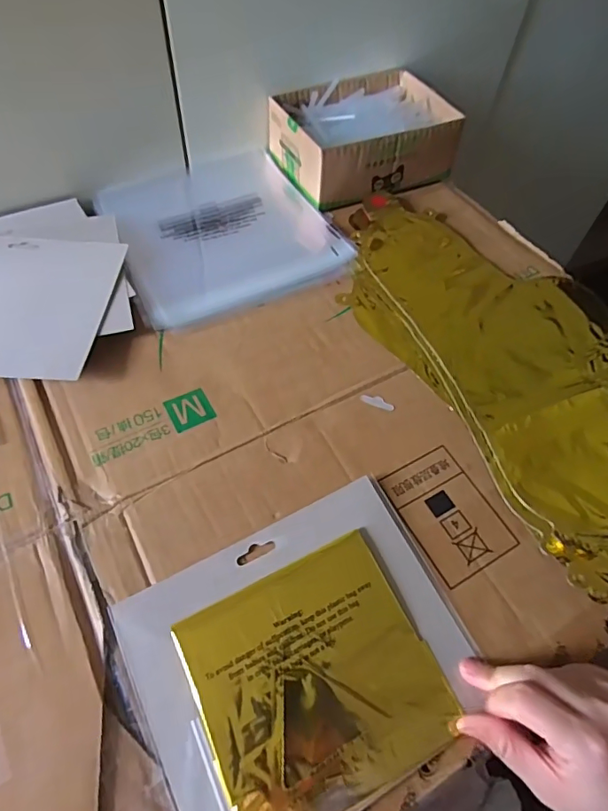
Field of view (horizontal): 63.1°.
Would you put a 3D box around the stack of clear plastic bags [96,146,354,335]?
[{"bbox_3d":[-0.089,-0.190,0.522,0.212,0.017,0.235,-21,61,-17],"label":"stack of clear plastic bags"}]

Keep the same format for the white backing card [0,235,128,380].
[{"bbox_3d":[-0.269,-0.093,0.437,0.185,0.010,0.160,5,59,-4],"label":"white backing card"}]

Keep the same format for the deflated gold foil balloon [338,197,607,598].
[{"bbox_3d":[0.201,-0.042,0.441,0.221,0.008,0.447,-27,63,-20],"label":"deflated gold foil balloon"}]

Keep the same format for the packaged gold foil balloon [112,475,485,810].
[{"bbox_3d":[0.003,0.154,0.309,0.196,0.015,0.163,-22,61,-18],"label":"packaged gold foil balloon"}]

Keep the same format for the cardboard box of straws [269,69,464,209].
[{"bbox_3d":[0.068,-0.306,0.565,0.182,0.065,0.135,-22,61,-17],"label":"cardboard box of straws"}]

